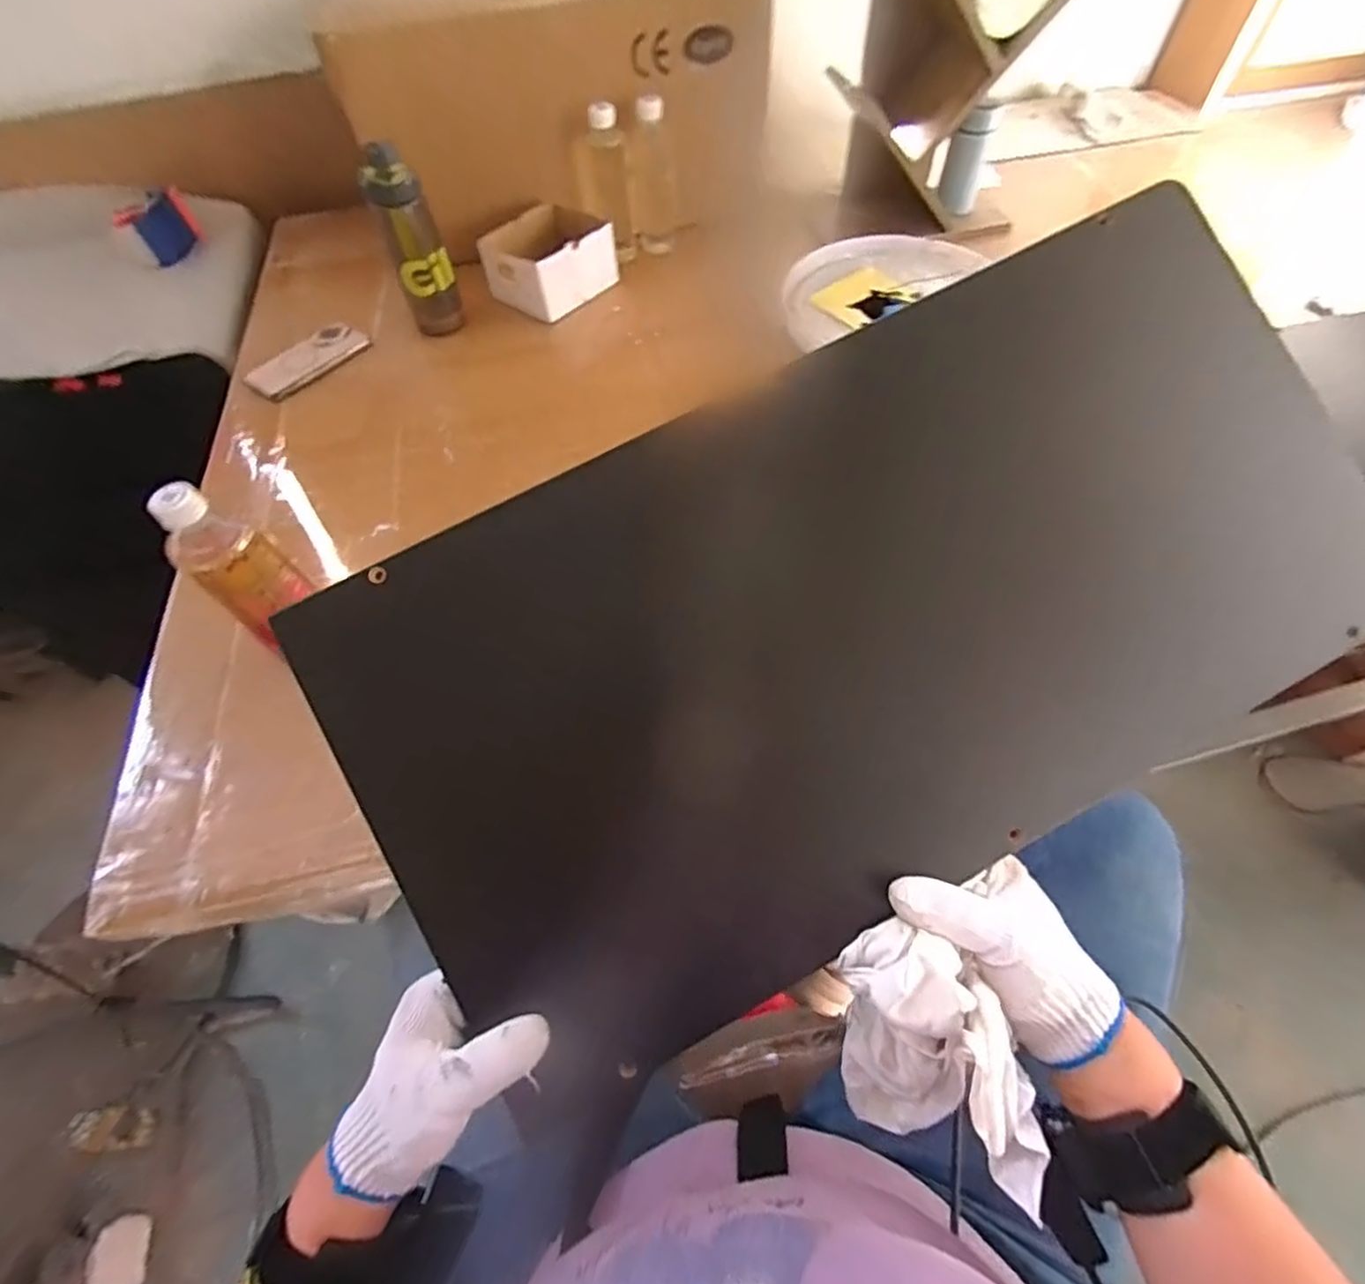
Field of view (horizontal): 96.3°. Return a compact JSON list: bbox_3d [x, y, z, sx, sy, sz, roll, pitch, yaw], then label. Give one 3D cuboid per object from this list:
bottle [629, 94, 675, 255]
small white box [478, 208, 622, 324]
[{"bbox_3d":[-0.044,-0.703,0.925,0.059,0.193,0.050,0,57,3],"label":"bottle"},{"bbox_3d":[-0.193,-0.558,0.895,0.132,0.076,0.164,36,65,22],"label":"small white box"}]

